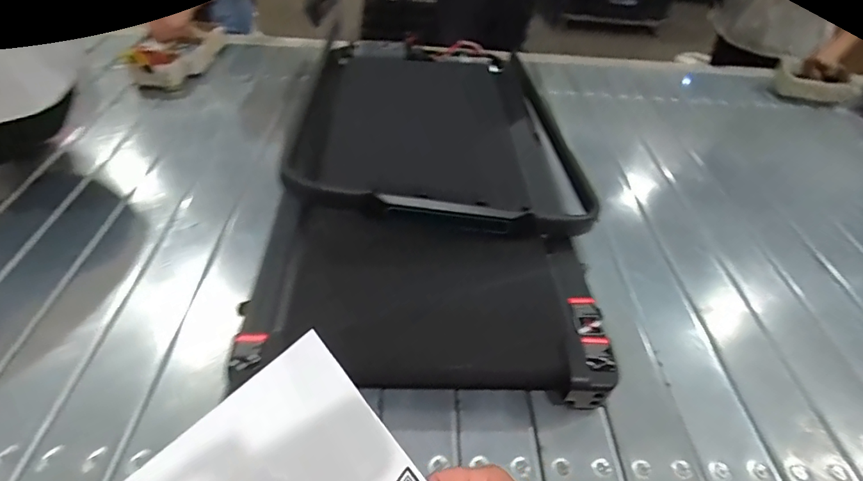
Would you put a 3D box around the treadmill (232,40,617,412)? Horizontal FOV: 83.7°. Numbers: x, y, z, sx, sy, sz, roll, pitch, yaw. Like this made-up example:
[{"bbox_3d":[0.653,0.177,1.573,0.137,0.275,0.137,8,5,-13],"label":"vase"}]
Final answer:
[{"bbox_3d":[0.026,-0.178,0.982,0.521,0.165,1.035,4,42,-2],"label":"treadmill"}]

